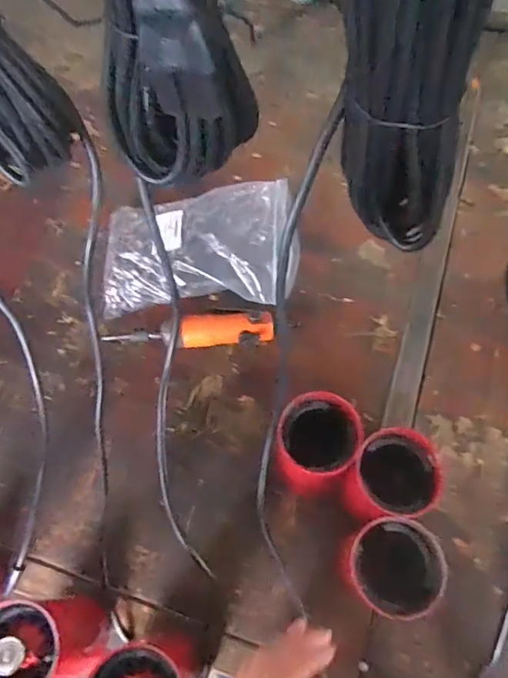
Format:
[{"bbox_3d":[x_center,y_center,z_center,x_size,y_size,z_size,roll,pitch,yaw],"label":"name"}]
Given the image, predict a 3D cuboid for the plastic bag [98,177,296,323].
[{"bbox_3d":[-0.074,-0.120,0.658,0.248,0.100,0.169,0,66,2],"label":"plastic bag"}]

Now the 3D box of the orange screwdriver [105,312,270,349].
[{"bbox_3d":[-0.083,-0.009,0.643,0.213,0.027,0.042,-3,66,0],"label":"orange screwdriver"}]

